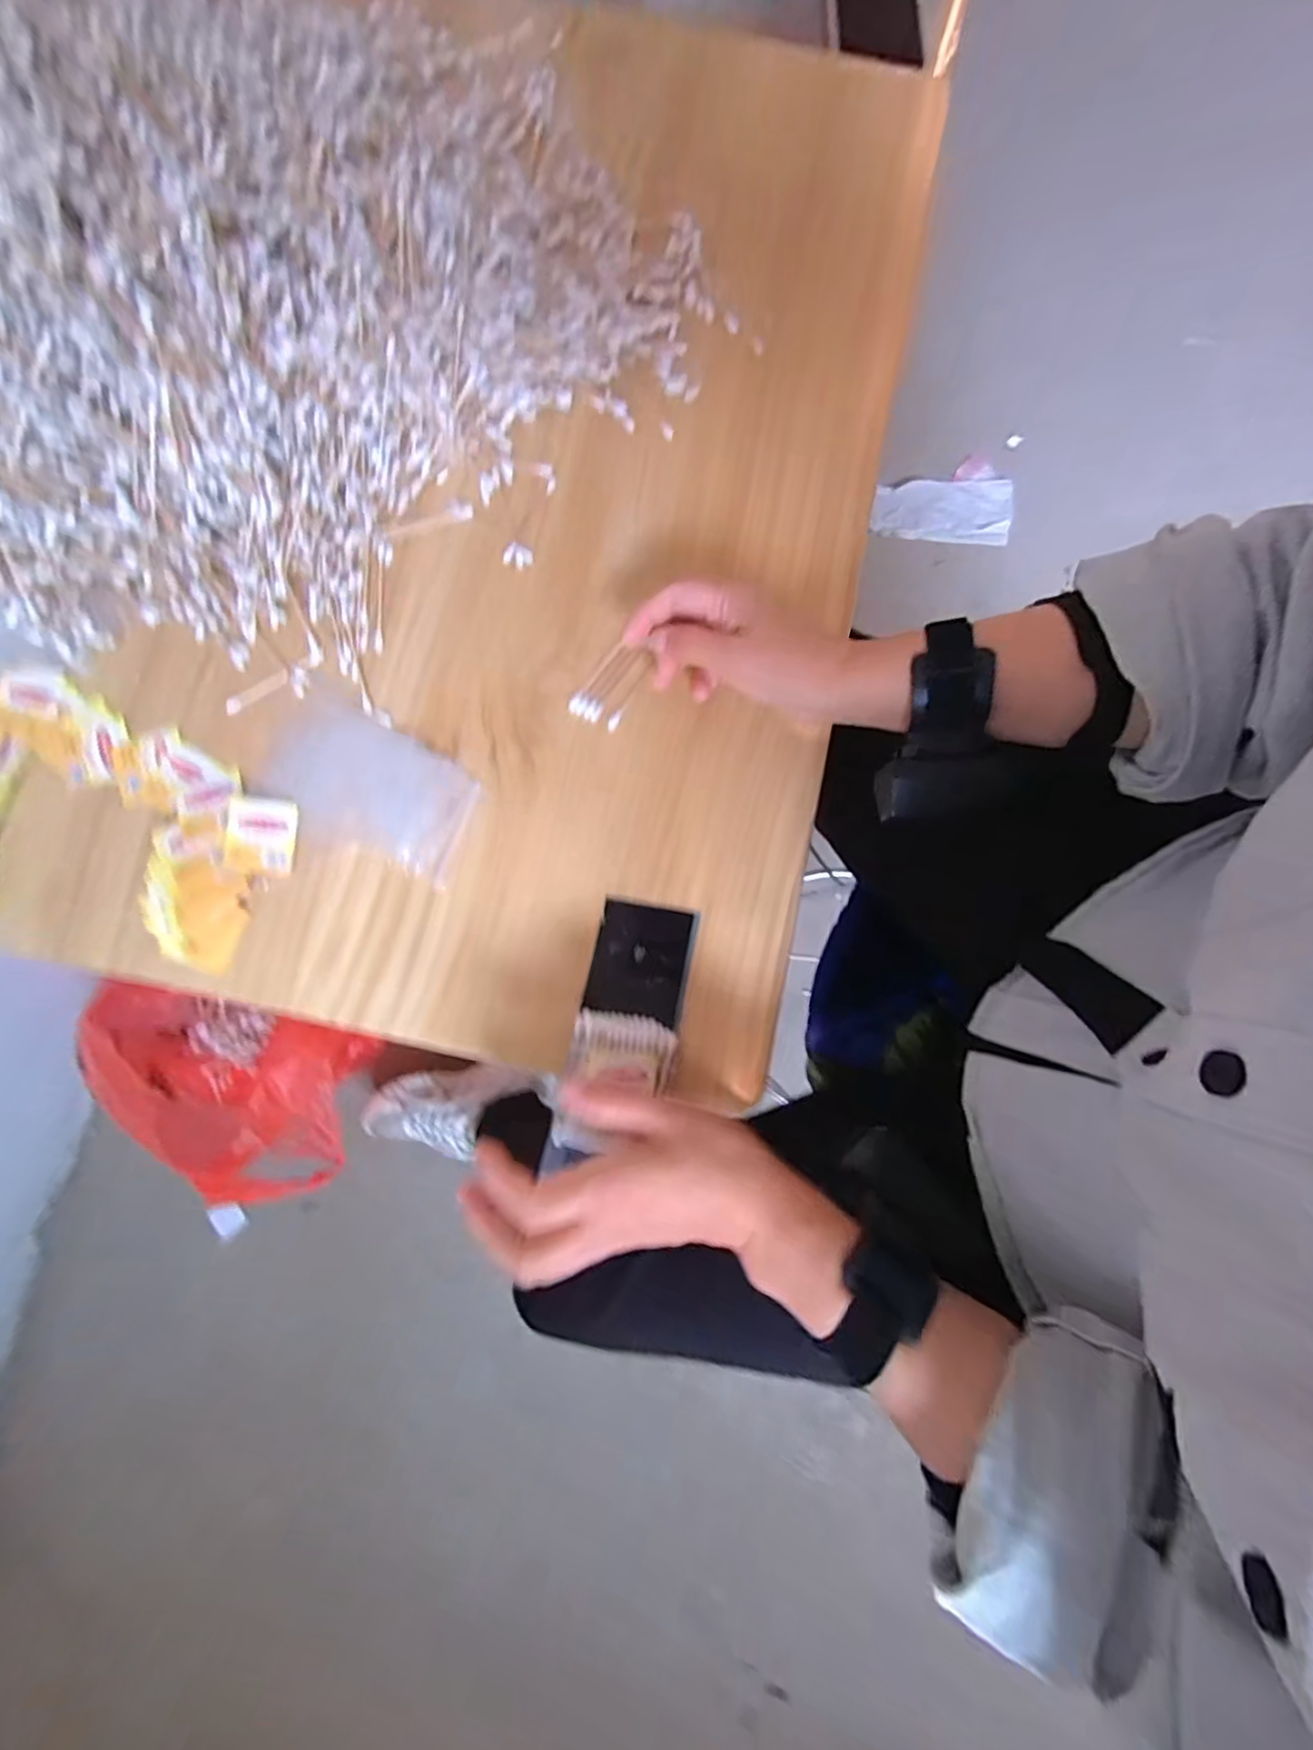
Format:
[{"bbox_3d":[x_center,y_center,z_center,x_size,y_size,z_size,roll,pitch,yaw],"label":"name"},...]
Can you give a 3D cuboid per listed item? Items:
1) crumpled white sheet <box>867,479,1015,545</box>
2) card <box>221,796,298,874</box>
[{"bbox_3d":[0.460,-0.590,0.989,0.227,0.013,0.094,1,96,-2],"label":"crumpled white sheet"},{"bbox_3d":[-0.244,-0.025,0.376,0.041,0.004,0.044,7,90,-6],"label":"card"}]

